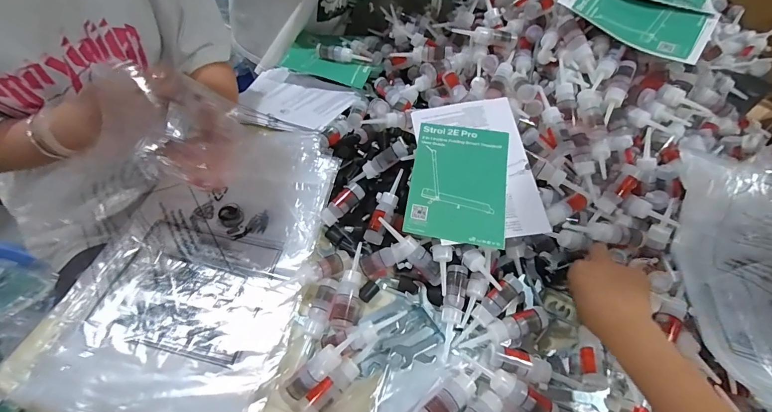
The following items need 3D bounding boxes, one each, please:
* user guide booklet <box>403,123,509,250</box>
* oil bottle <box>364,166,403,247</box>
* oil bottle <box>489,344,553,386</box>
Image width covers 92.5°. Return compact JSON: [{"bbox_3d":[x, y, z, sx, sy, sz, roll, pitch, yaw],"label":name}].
[{"bbox_3d":[0.096,-0.034,0.486,0.122,0.009,0.170,9,63,5],"label":"user guide booklet"},{"bbox_3d":[0.000,-0.001,0.503,0.027,0.021,0.108,19,74,11],"label":"oil bottle"},{"bbox_3d":[0.149,0.179,0.417,0.069,0.028,0.028,20,53,9],"label":"oil bottle"}]

